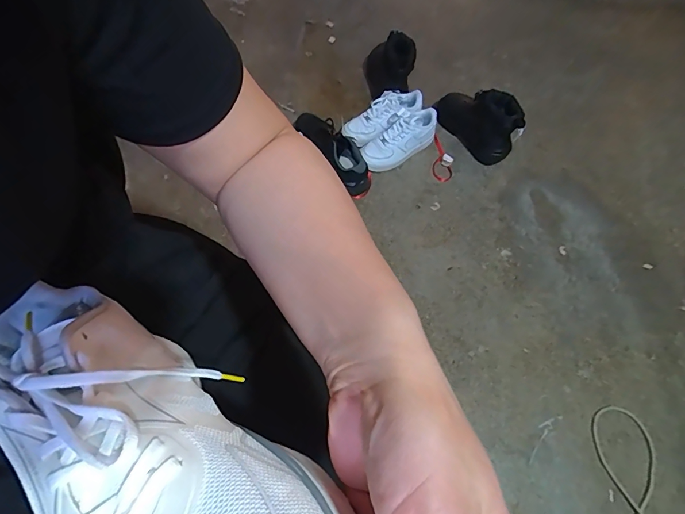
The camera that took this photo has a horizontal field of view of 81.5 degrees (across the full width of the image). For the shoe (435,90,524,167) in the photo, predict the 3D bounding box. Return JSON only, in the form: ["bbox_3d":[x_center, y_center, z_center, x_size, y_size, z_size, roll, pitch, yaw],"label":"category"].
[{"bbox_3d":[0.401,-0.414,1.180,0.092,0.172,0.278,-28,67,-17],"label":"shoe"}]

